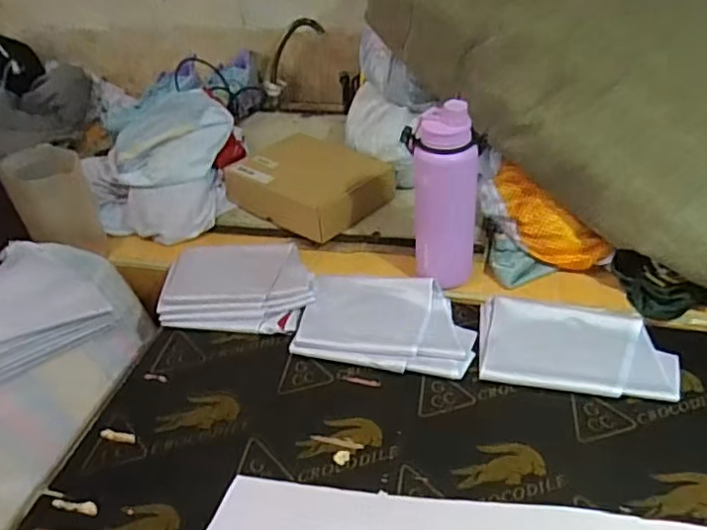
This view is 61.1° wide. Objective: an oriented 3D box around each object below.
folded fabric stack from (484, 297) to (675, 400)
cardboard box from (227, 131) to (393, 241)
[{"bbox_3d":[0.311,0.113,0.845,0.256,0.011,0.157,6,39,14],"label":"folded fabric stack"},{"bbox_3d":[-0.084,-0.160,1.161,0.277,0.081,0.217,24,46,32],"label":"cardboard box"}]

